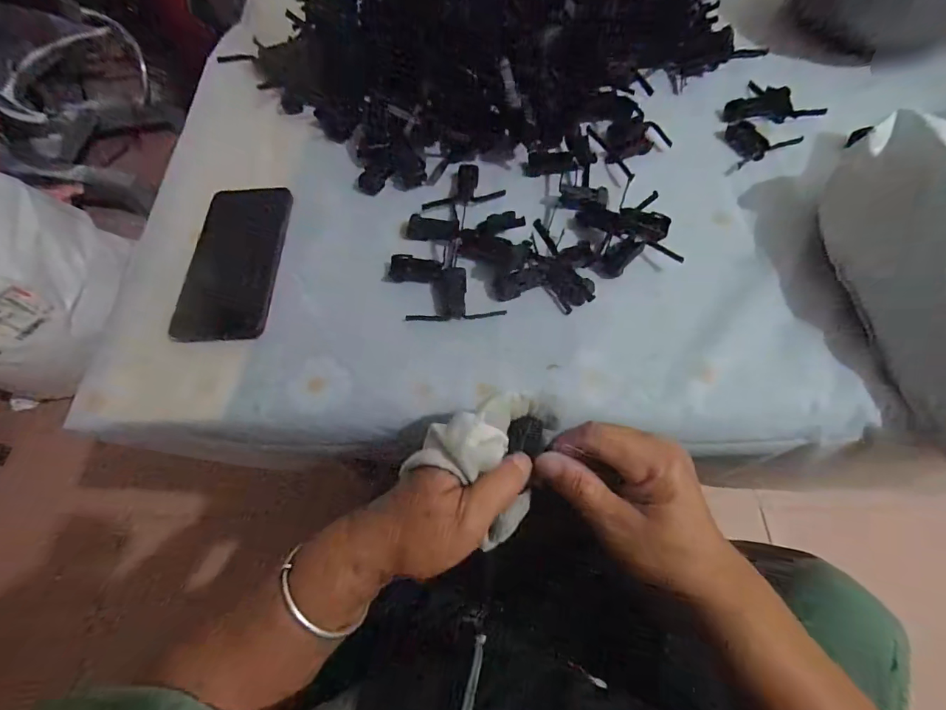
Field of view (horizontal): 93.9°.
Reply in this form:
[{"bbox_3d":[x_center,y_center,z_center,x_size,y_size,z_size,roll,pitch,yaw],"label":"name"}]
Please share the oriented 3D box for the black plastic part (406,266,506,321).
[{"bbox_3d":[-0.016,-0.054,0.387,0.079,0.010,0.049,-4,63,-1],"label":"black plastic part"}]

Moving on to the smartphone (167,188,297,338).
[{"bbox_3d":[-0.219,-0.092,0.408,0.080,0.005,0.171,-1,63,0],"label":"smartphone"}]

